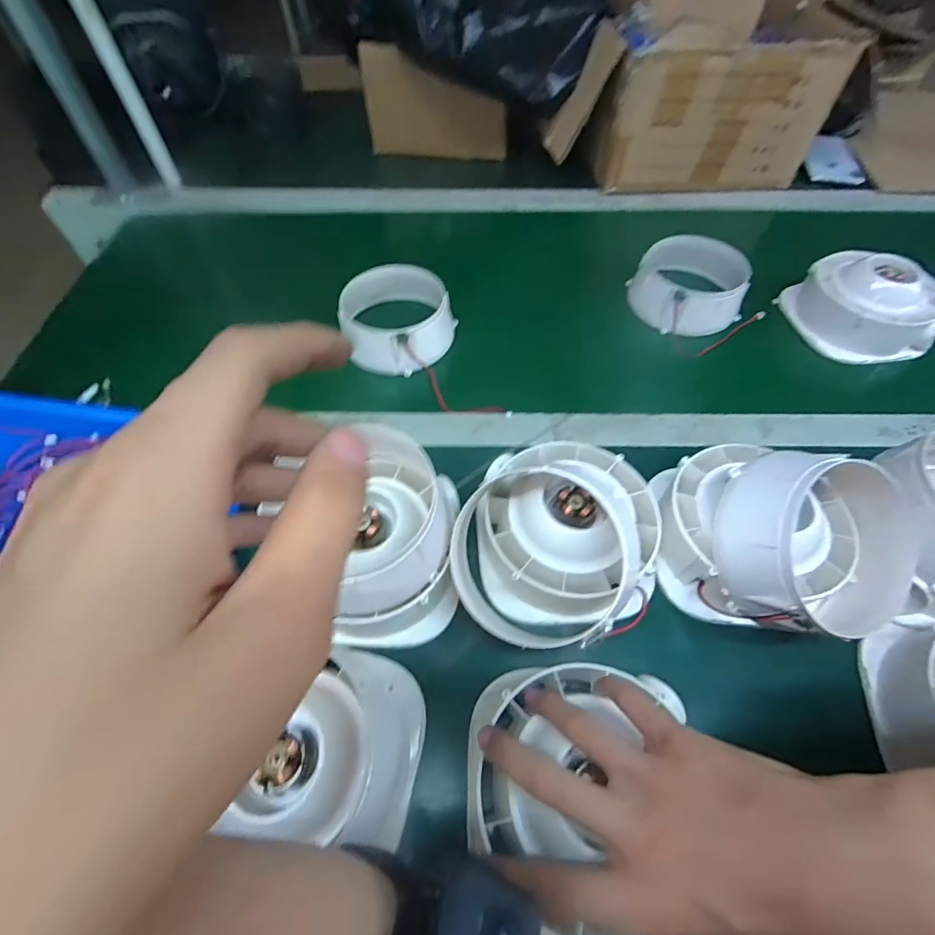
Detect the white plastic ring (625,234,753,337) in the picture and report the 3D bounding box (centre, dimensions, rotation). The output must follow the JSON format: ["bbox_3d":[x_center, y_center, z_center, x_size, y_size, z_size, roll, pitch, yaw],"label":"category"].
[{"bbox_3d":[0.259,-0.214,0.538,0.125,0.057,0.125,-1,56,2],"label":"white plastic ring"}]

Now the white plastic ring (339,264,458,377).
[{"bbox_3d":[-0.076,-0.167,0.506,0.118,0.056,0.123,-1,56,2],"label":"white plastic ring"}]

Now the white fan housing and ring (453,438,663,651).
[{"bbox_3d":[0.067,0.052,0.347,0.143,0.067,0.154,-1,56,2],"label":"white fan housing and ring"}]

